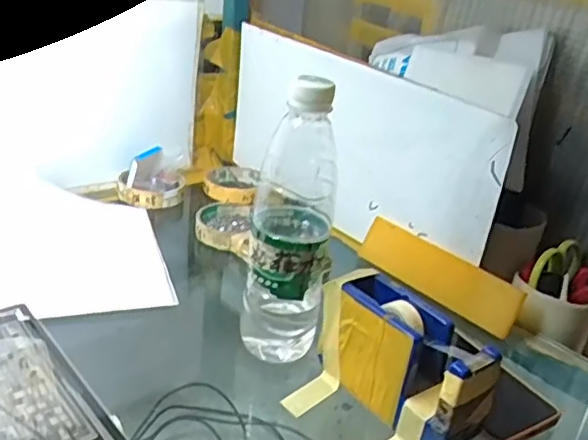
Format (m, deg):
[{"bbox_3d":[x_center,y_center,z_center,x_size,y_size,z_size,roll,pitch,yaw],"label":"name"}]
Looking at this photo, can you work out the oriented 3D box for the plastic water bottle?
[{"bbox_3d":[-0.001,0.006,0.469,0.061,0.225,0.063,6,24,0],"label":"plastic water bottle"}]

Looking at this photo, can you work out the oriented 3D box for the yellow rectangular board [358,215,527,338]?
[{"bbox_3d":[0.144,0.052,0.621,0.189,0.049,0.012,32,6,42],"label":"yellow rectangular board"}]

